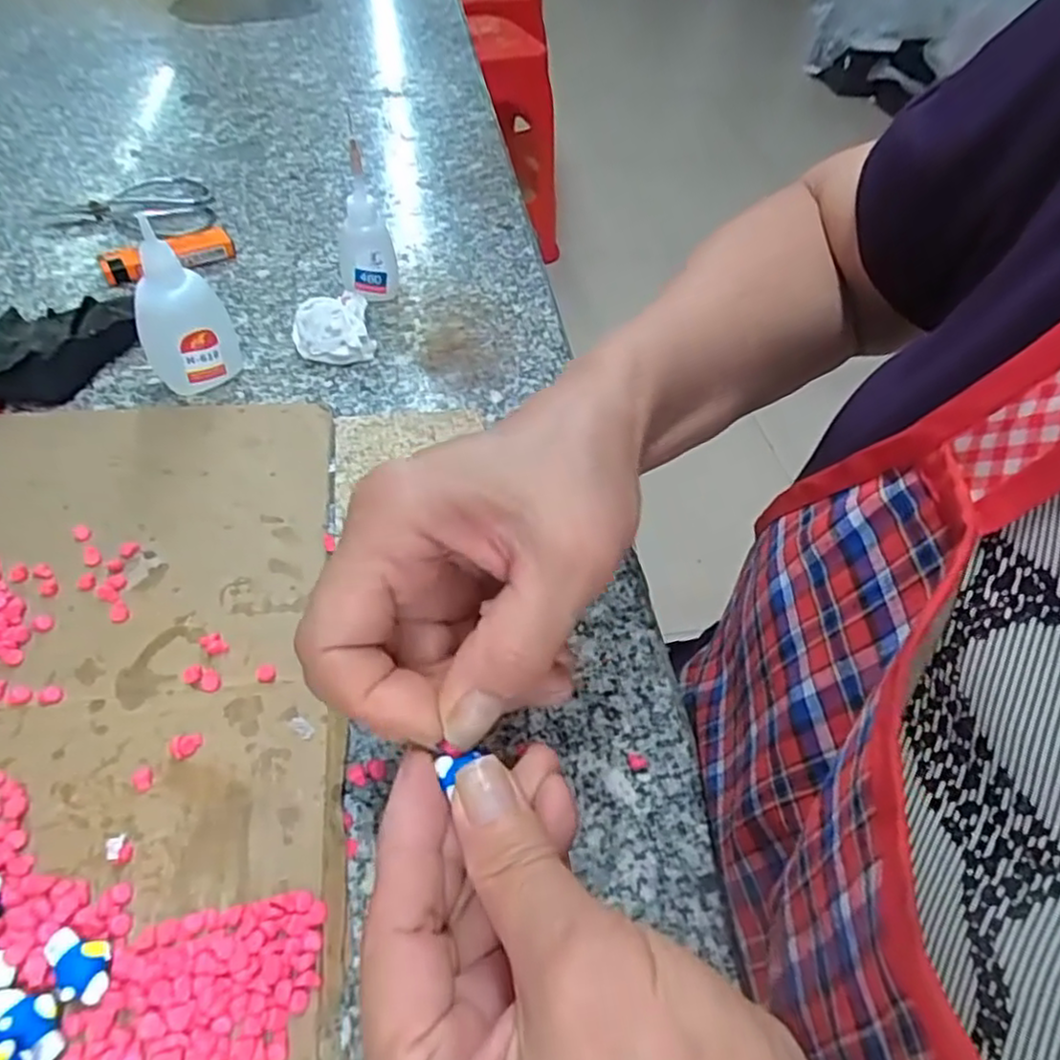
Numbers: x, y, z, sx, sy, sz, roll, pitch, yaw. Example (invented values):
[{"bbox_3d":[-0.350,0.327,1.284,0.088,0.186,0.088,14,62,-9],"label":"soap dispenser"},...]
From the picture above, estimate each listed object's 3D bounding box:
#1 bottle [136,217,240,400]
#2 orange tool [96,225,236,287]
[{"bbox_3d":[-0.179,-0.112,0.354,0.043,0.081,0.033,-13,53,-16],"label":"bottle"},{"bbox_3d":[-0.234,-0.178,0.445,0.080,0.017,0.018,-27,58,-25],"label":"orange tool"}]

